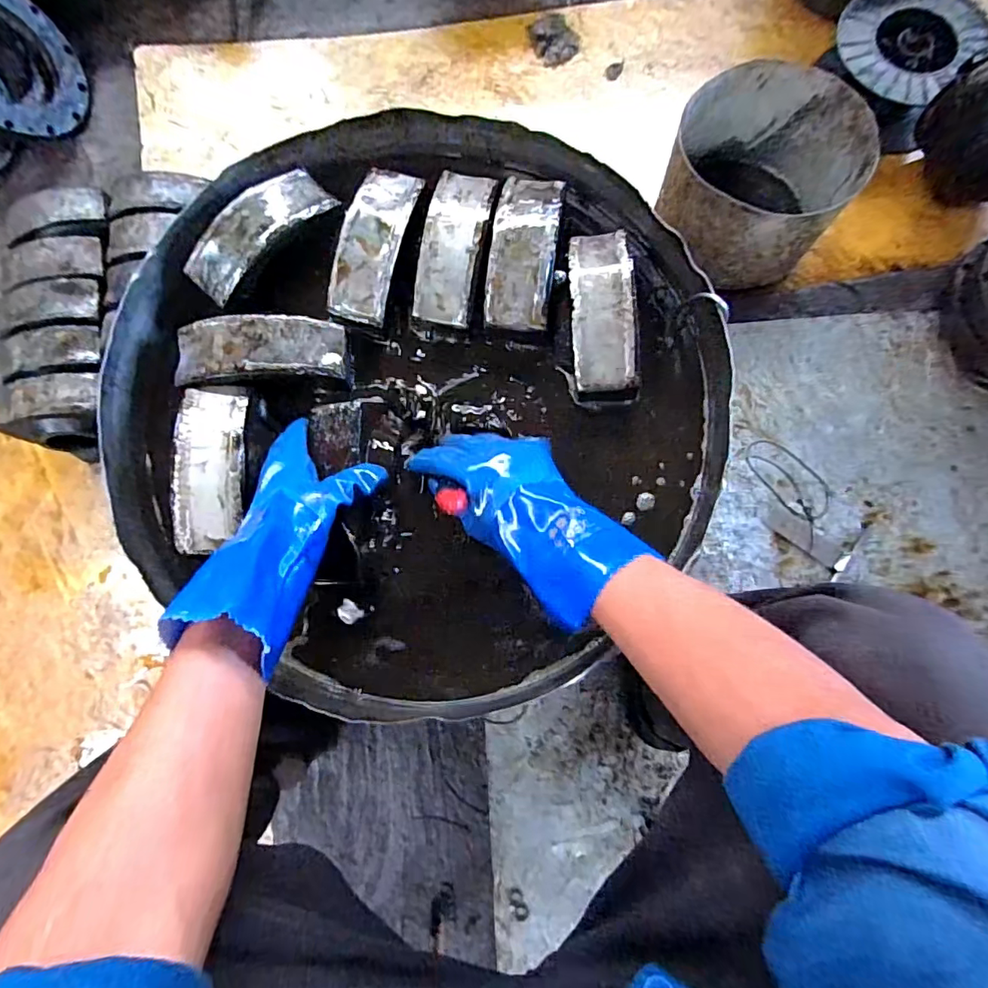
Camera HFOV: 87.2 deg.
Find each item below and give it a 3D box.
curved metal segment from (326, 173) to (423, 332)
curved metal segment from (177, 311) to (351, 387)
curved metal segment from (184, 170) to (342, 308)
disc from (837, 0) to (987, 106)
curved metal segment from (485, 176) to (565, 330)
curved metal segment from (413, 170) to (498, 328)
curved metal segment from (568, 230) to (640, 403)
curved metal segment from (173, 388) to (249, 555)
[{"bbox_3d":[-0.119,-0.251,0.515,0.060,0.024,0.158,15,81,4],"label":"curved metal segment"},{"bbox_3d":[-0.221,-0.139,0.494,0.154,0.032,0.060,-5,81,0],"label":"curved metal segment"},{"bbox_3d":[-0.236,-0.263,0.513,0.155,0.027,0.060,-44,83,-6],"label":"curved metal segment"},{"bbox_3d":[0.726,-0.800,0.894,0.241,0.030,0.212,-43,82,-6],"label":"disc"},{"bbox_3d":[0.029,-0.235,0.504,0.062,0.032,0.150,7,81,2],"label":"curved metal segment"},{"bbox_3d":[-0.039,-0.248,0.514,0.059,0.026,0.155,10,81,3],"label":"curved metal segment"},{"bbox_3d":[0.104,-0.172,0.503,0.059,0.050,0.162,-3,81,1],"label":"curved metal segment"},{"bbox_3d":[-0.258,-0.024,0.474,0.060,0.027,0.150,-5,81,0],"label":"curved metal segment"}]

